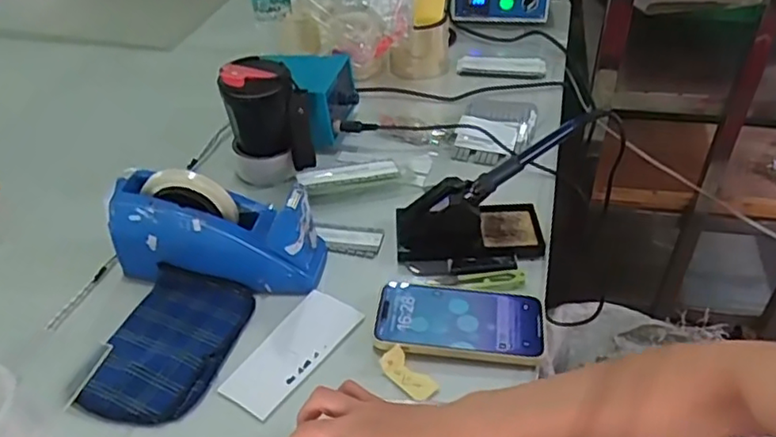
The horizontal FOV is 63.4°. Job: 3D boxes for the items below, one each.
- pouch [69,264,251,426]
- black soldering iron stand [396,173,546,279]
[{"bbox_3d":[-0.209,0.118,0.602,0.114,0.027,0.163,4,39,10],"label":"pouch"},{"bbox_3d":[0.089,0.001,0.690,0.155,0.069,0.097,-3,39,1],"label":"black soldering iron stand"}]

